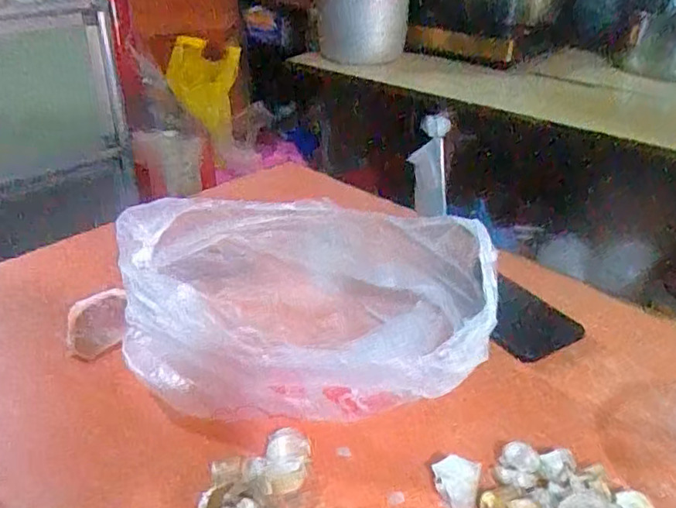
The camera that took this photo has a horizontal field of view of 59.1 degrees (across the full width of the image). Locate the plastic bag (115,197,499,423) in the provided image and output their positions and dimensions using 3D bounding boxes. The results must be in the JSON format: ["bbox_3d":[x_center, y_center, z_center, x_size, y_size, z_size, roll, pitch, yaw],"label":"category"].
[{"bbox_3d":[-0.031,0.033,0.450,0.237,0.128,0.160,-8,33,-13],"label":"plastic bag"}]

